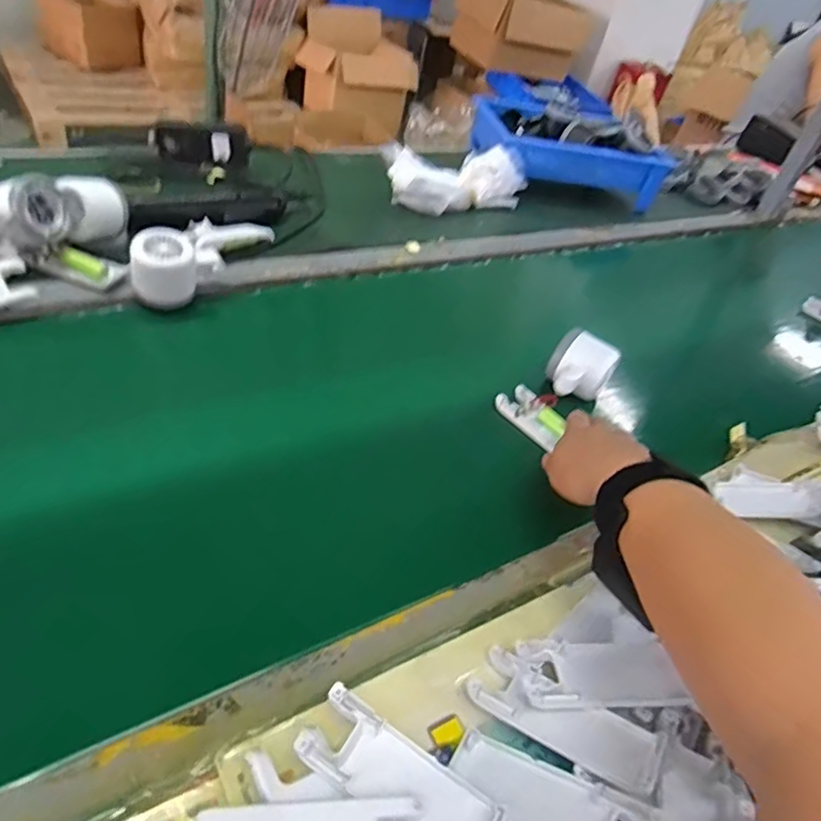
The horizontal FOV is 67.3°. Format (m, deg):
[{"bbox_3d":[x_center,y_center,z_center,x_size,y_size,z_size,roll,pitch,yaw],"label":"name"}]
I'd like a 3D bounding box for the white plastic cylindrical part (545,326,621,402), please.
[{"bbox_3d":[0.166,-0.042,0.606,0.059,0.046,0.059,30,43,17],"label":"white plastic cylindrical part"}]

